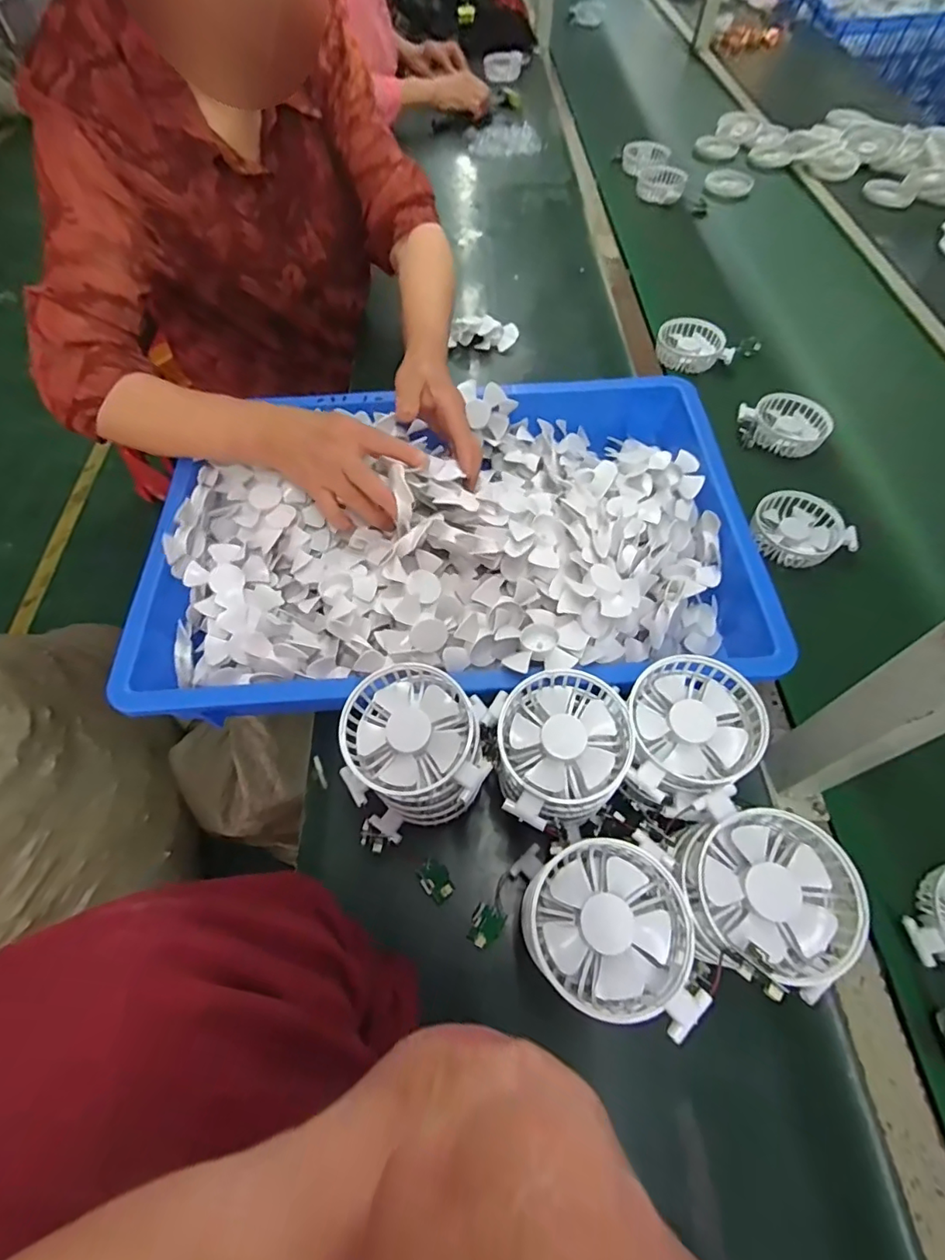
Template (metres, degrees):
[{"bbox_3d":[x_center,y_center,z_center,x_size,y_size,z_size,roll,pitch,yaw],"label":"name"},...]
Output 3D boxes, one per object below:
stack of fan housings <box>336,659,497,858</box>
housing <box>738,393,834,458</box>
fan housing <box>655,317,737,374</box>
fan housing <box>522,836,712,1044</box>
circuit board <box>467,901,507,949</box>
[{"bbox_3d":[-0.043,0.094,0.408,0.104,0.106,0.101,-10,61,-7],"label":"stack of fan housings"},{"bbox_3d":[0.393,-0.257,0.665,0.100,0.028,0.094,0,60,-1],"label":"housing"},{"bbox_3d":[0.315,-0.402,0.749,0.103,0.037,0.073,17,61,9],"label":"fan housing"},{"bbox_3d":[0.079,0.173,0.312,0.093,0.031,0.093,2,60,0],"label":"fan housing"},{"bbox_3d":[0.010,0.230,0.411,0.024,0.011,0.035,24,89,16],"label":"circuit board"}]

